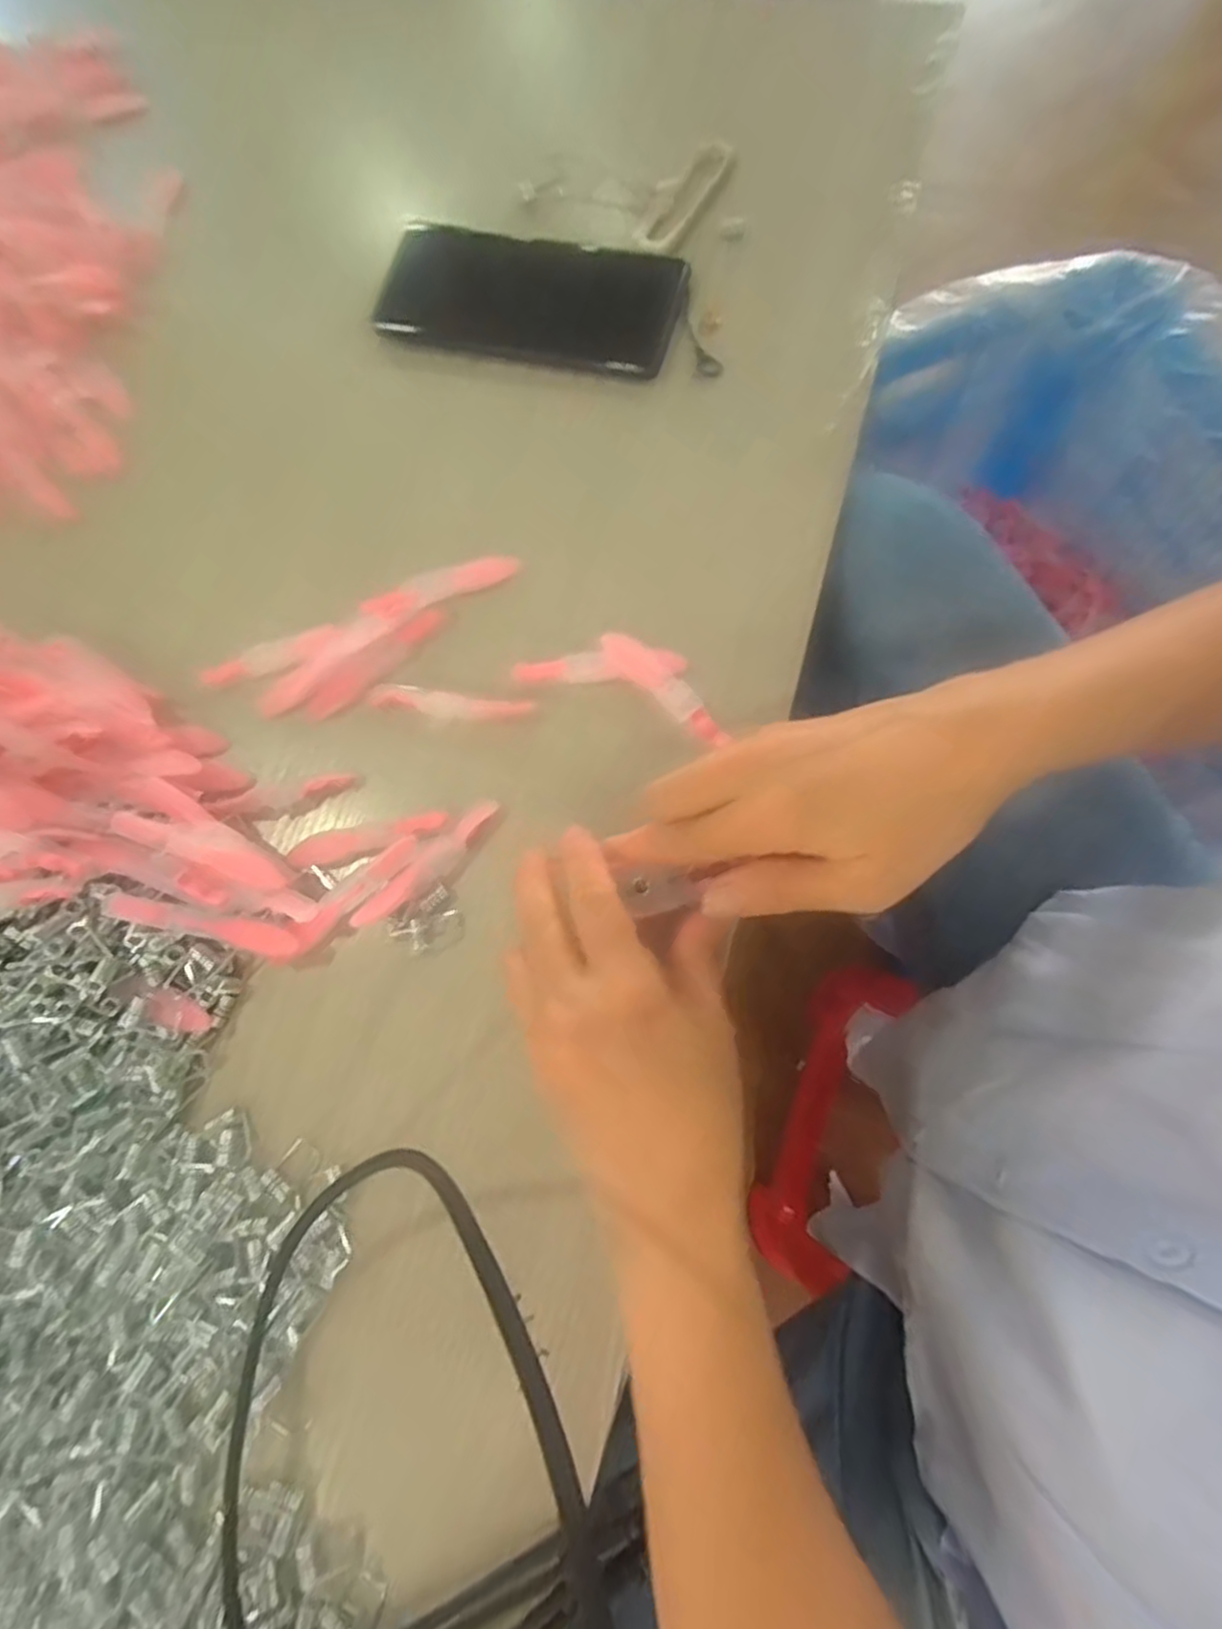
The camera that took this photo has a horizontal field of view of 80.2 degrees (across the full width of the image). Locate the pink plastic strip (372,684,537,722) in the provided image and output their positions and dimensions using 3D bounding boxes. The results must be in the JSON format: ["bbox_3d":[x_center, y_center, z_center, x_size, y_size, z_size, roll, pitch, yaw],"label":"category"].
[{"bbox_3d":[-0.076,-0.052,0.337,0.076,0.006,0.012,6,76,7],"label":"pink plastic strip"}]

